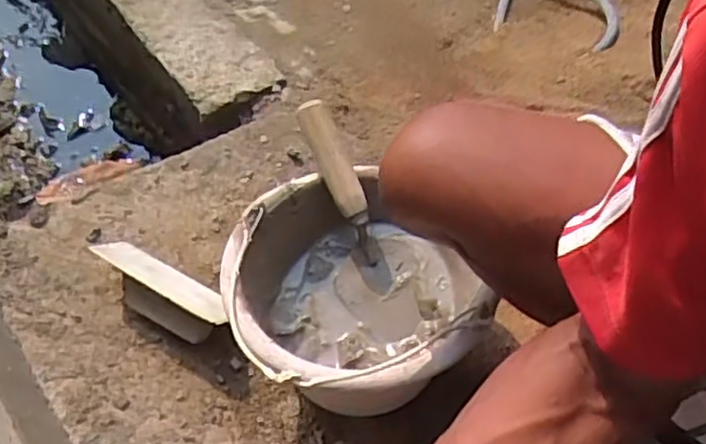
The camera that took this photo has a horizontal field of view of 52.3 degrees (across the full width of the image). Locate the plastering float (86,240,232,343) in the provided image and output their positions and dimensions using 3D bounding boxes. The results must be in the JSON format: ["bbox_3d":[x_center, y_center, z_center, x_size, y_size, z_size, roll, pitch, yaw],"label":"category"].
[{"bbox_3d":[-0.209,0.071,0.785,0.159,0.061,0.068,25,66,14],"label":"plastering float"}]

